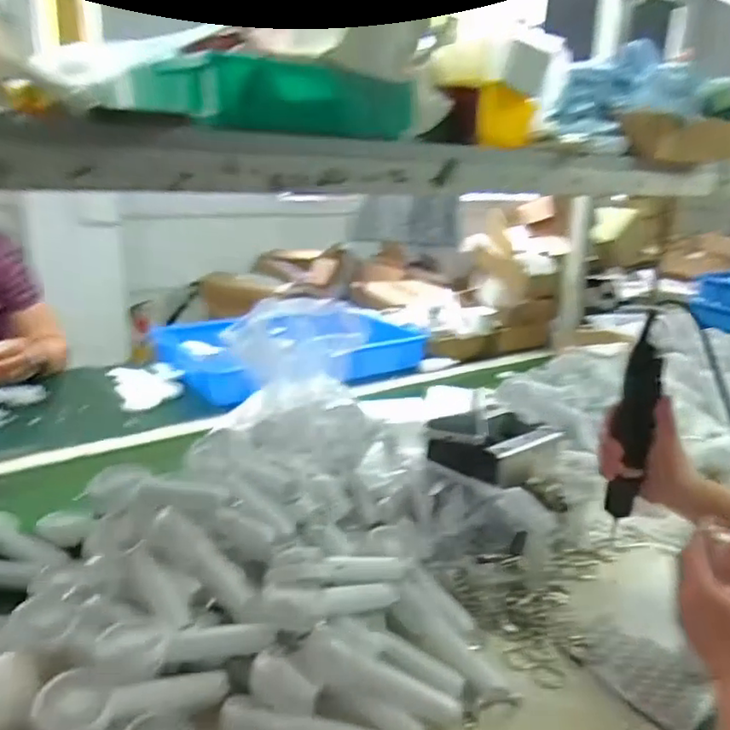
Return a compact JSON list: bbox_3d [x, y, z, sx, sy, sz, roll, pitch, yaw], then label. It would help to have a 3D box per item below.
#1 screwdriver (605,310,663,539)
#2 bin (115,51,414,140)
[{"bbox_3d":[0.297,0.070,0.691,0.040,0.237,0.031,13,21,28],"label":"screwdriver"},{"bbox_3d":[-0.094,-0.280,0.669,0.257,0.061,0.142,-11,23,-34],"label":"bin"}]

